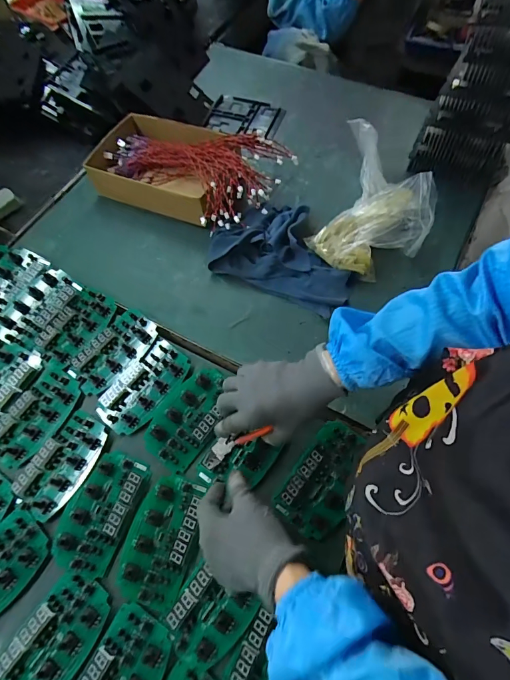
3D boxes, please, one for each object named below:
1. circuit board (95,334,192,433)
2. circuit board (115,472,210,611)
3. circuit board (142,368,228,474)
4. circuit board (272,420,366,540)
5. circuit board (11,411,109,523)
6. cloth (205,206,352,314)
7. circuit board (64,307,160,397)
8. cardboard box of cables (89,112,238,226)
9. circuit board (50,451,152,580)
[{"bbox_3d":[-0.162,0.068,0.556,0.082,0.013,0.144,36,73,17],"label":"circuit board"},{"bbox_3d":[-0.118,0.246,0.470,0.083,0.014,0.144,17,68,11],"label":"circuit board"},{"bbox_3d":[-0.091,0.107,0.533,0.083,0.015,0.143,30,71,15],"label":"circuit board"},{"bbox_3d":[0.093,0.178,0.488,0.079,0.019,0.142,35,72,17],"label":"circuit board"},{"bbox_3d":[-0.268,0.168,0.517,0.078,0.019,0.137,29,71,15],"label":"circuit board"},{"bbox_3d":[0.055,-0.160,0.651,0.250,0.041,0.175,22,69,12],"label":"cloth"},{"bbox_3d":[-0.218,0.016,0.578,0.077,0.011,0.138,33,72,16],"label":"circuit board"},{"bbox_3d":[-0.166,-0.332,0.718,0.267,0.074,0.180,15,68,10],"label":"cardboard box of cables"},{"bbox_3d":[-0.203,0.221,0.489,0.082,0.019,0.144,18,68,11],"label":"circuit board"}]

